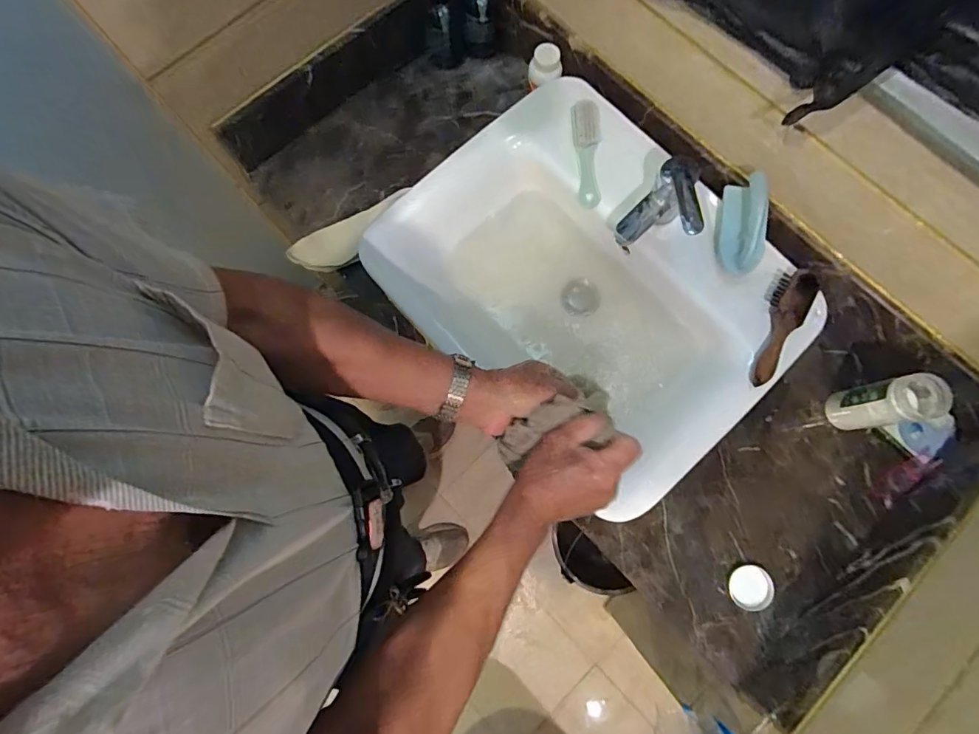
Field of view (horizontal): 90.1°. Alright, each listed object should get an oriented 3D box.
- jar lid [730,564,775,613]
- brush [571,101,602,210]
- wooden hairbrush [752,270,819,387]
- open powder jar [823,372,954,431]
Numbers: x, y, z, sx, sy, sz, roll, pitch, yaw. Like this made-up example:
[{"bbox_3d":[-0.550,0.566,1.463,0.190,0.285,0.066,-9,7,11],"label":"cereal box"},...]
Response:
[{"bbox_3d":[0.366,0.309,0.681,0.056,0.010,0.058,0,78,1],"label":"jar lid"},{"bbox_3d":[0.144,-0.316,0.723,0.043,0.032,0.166,2,78,2],"label":"brush"},{"bbox_3d":[0.387,-0.051,0.649,0.047,0.023,0.171,26,80,7],"label":"wooden hairbrush"},{"bbox_3d":[0.543,0.052,0.681,0.070,0.139,0.058,-11,78,-1],"label":"open powder jar"}]

